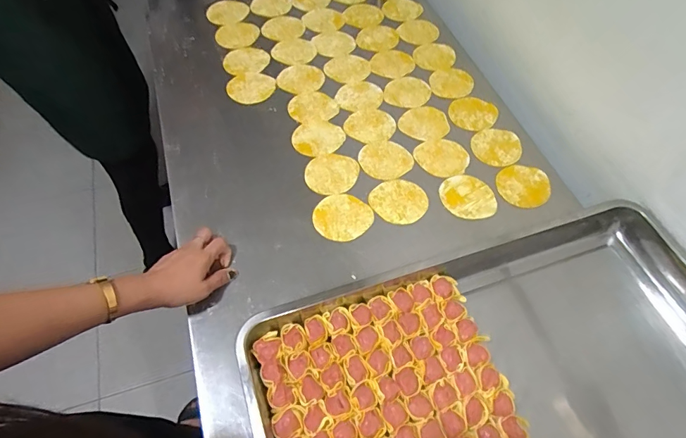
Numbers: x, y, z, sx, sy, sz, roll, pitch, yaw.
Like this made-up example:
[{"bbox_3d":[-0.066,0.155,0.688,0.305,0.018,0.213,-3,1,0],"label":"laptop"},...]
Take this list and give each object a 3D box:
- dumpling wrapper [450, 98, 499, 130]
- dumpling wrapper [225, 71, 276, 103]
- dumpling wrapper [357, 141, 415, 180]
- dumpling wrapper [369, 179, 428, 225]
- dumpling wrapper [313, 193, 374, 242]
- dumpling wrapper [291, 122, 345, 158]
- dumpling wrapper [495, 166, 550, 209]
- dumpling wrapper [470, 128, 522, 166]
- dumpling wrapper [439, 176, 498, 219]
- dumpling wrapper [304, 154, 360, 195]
[{"bbox_3d":[0.236,-0.192,0.776,0.090,0.006,0.082,3,57,-5],"label":"dumpling wrapper"},{"bbox_3d":[-0.168,-0.247,0.790,0.085,0.009,0.073,-1,60,-2],"label":"dumpling wrapper"},{"bbox_3d":[0.071,-0.100,0.709,0.083,0.004,0.080,1,60,-1],"label":"dumpling wrapper"},{"bbox_3d":[0.088,-0.027,0.665,0.088,0.004,0.079,-26,67,-18],"label":"dumpling wrapper"},{"bbox_3d":[-0.001,-0.003,0.646,0.079,0.004,0.081,1,60,-1],"label":"dumpling wrapper"},{"bbox_3d":[-0.042,-0.139,0.732,0.087,0.004,0.076,-19,62,-13],"label":"dumpling wrapper"},{"bbox_3d":[0.290,-0.053,0.688,0.080,0.004,0.082,16,61,12],"label":"dumpling wrapper"},{"bbox_3d":[0.266,-0.126,0.735,0.079,0.005,0.087,33,64,16],"label":"dumpling wrapper"},{"bbox_3d":[0.197,-0.035,0.672,0.085,0.004,0.076,2,60,-1],"label":"dumpling wrapper"},{"bbox_3d":[-0.017,-0.075,0.692,0.082,0.007,0.082,1,60,-1],"label":"dumpling wrapper"}]

